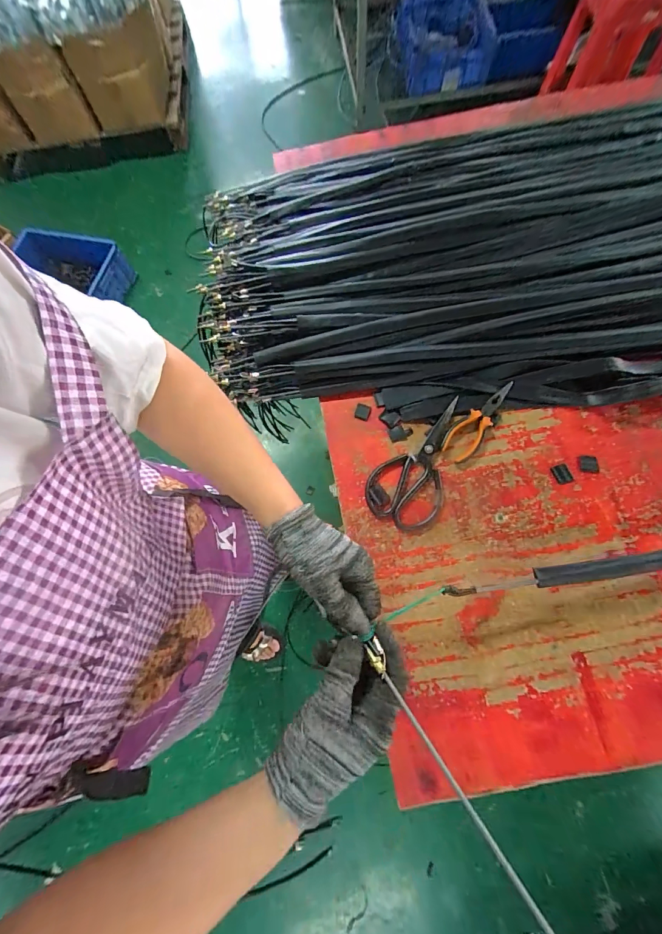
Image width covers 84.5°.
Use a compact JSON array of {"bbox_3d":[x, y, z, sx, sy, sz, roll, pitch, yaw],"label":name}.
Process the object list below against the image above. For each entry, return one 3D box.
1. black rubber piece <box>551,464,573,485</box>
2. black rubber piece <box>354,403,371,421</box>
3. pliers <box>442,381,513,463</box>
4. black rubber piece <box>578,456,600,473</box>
[{"bbox_3d":[0.352,0.011,0.553,0.024,0.004,0.029,-20,71,-3],"label":"black rubber piece"},{"bbox_3d":[0.053,-0.091,0.609,0.024,0.004,0.026,17,73,9],"label":"black rubber piece"},{"bbox_3d":[0.234,-0.080,0.578,0.049,0.017,0.156,33,77,14],"label":"pliers"},{"bbox_3d":[0.398,-0.004,0.562,0.028,0.004,0.027,0,71,4],"label":"black rubber piece"}]

